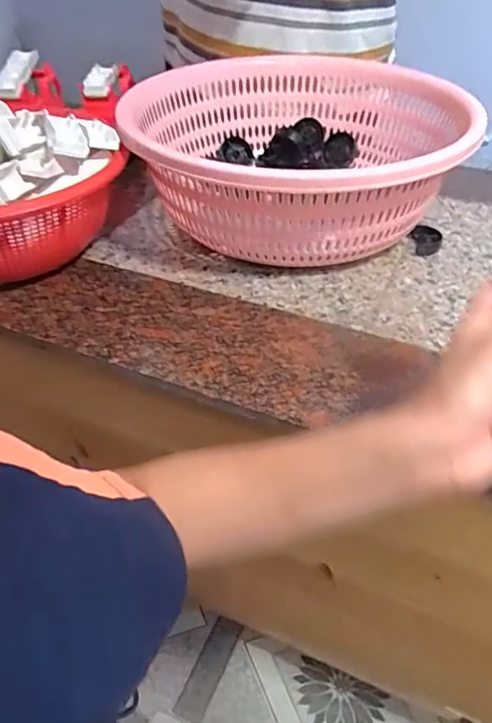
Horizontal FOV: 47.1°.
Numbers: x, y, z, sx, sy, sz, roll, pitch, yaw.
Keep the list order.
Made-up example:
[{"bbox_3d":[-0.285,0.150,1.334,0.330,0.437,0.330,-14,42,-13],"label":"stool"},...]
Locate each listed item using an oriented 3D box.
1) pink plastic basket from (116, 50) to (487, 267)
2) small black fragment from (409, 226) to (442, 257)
[{"bbox_3d":[0.058,-0.243,0.663,0.355,0.135,0.385,-7,43,-6],"label":"pink plastic basket"},{"bbox_3d":[0.205,-0.137,0.645,0.035,0.013,0.045,11,44,14],"label":"small black fragment"}]

